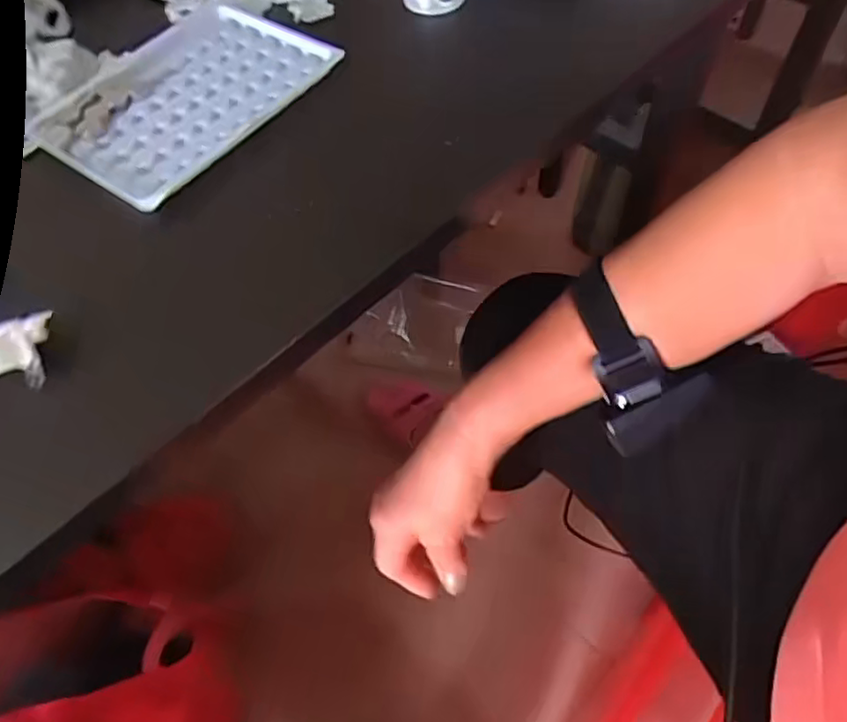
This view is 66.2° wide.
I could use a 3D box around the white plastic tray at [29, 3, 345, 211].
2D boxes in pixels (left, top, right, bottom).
[{"bbox_3d":[-0.116,-0.131,0.318,0.094,0.006,0.130,32,66,20],"label":"white plastic tray"}]

